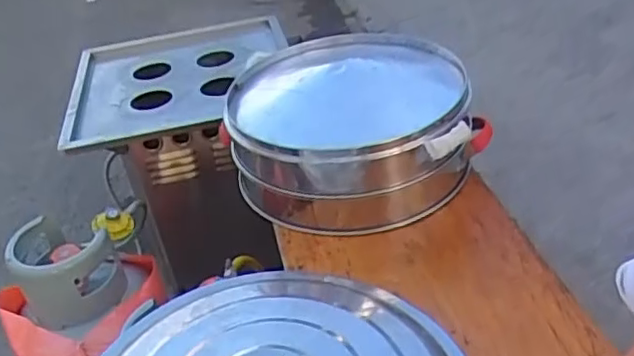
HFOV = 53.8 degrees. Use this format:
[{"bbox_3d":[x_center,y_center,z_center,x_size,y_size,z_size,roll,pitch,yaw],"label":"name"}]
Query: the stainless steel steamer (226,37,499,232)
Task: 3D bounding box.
[{"bbox_3d":[0.064,-0.117,1.270,0.466,0.230,0.437,-4,34,-1],"label":"stainless steel steamer"}]

